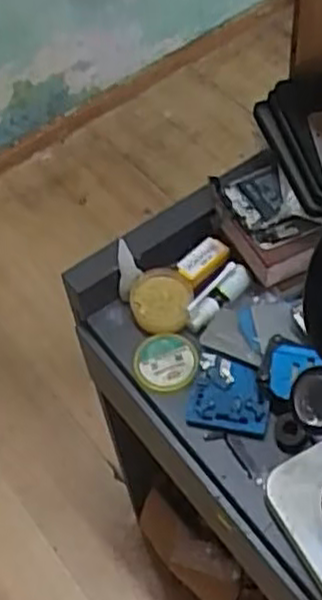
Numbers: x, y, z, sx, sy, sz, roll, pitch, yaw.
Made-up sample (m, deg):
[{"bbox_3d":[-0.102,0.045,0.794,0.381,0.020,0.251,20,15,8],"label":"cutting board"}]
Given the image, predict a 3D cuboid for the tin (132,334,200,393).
[{"bbox_3d":[0.005,0.067,0.789,0.069,0.014,0.064,-2,56,3],"label":"tin"}]

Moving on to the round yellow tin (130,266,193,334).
[{"bbox_3d":[0.000,0.001,0.821,0.068,0.038,0.073,-2,56,3],"label":"round yellow tin"}]

